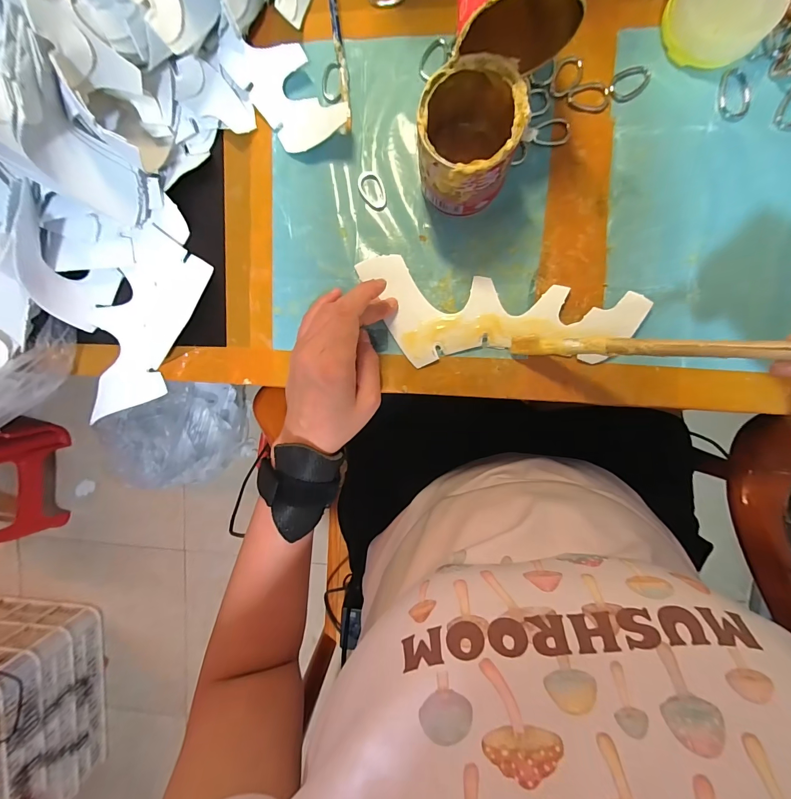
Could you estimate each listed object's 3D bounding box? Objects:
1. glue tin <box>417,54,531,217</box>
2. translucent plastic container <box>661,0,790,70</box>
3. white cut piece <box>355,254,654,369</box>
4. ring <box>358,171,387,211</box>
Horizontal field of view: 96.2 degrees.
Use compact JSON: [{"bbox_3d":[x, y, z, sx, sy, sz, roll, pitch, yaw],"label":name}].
[{"bbox_3d":[0.048,-0.173,0.244,0.063,0.071,0.068,1,98,4],"label":"glue tin"},{"bbox_3d":[0.226,-0.269,0.242,0.064,0.016,0.064,-32,97,23],"label":"translucent plastic container"},{"bbox_3d":[0.078,-0.060,0.288,0.221,0.007,0.078,11,94,5],"label":"white cut piece"},{"bbox_3d":[-0.018,-0.168,0.285,0.019,0.004,0.032,-22,96,7],"label":"ring"}]

